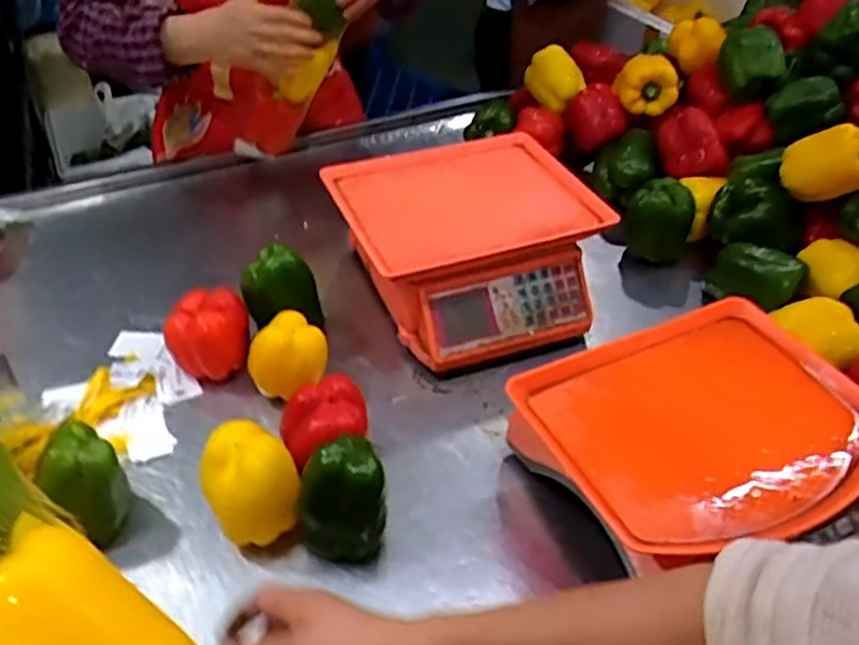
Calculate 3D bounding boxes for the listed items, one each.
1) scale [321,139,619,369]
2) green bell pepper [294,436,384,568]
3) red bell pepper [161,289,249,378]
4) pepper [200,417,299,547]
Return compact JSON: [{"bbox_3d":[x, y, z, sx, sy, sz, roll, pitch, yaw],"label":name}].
[{"bbox_3d":[0.051,-0.093,0.874,0.292,0.131,0.281,-13,44,-15],"label":"scale"},{"bbox_3d":[-0.075,0.154,0.615,0.075,0.113,0.063,7,42,7],"label":"green bell pepper"},{"bbox_3d":[-0.247,0.014,0.785,0.090,0.084,0.080,-17,45,-19],"label":"red bell pepper"},{"bbox_3d":[-0.160,0.148,0.625,0.071,0.100,0.086,-23,47,-24],"label":"pepper"}]

